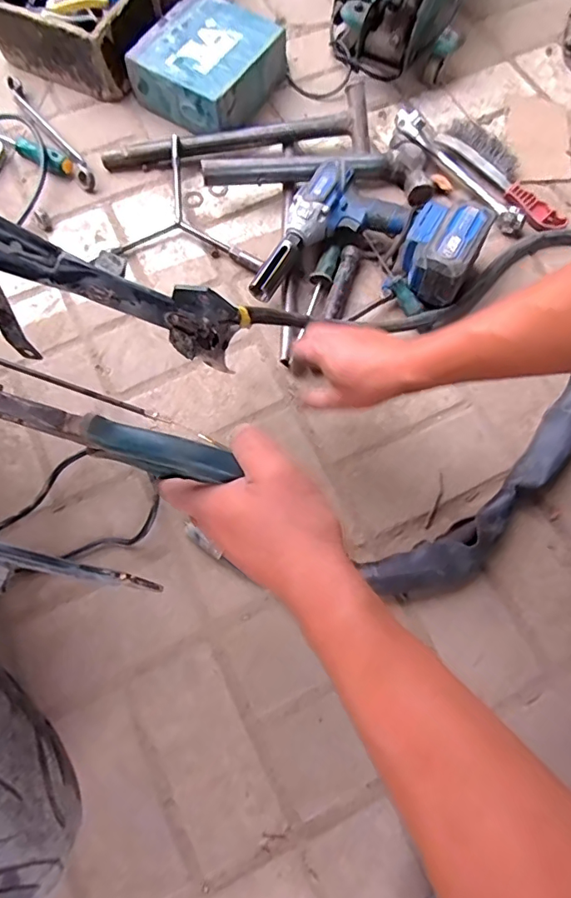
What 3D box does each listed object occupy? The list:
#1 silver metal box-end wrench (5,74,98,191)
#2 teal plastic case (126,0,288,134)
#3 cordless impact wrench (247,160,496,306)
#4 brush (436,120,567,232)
[{"bbox_3d":[-0.353,-0.477,0.755,0.025,0.022,0.257,-35,76,-12],"label":"silver metal box-end wrench"},{"bbox_3d":[-0.116,-0.572,0.759,0.179,0.081,0.184,29,72,10],"label":"teal plastic case"},{"bbox_3d":[0.106,-0.243,0.631,0.235,0.085,0.207,25,72,9],"label":"cordless impact wrench"},{"bbox_3d":[0.310,-0.390,0.719,0.060,0.031,0.216,-32,73,-11],"label":"brush"}]

